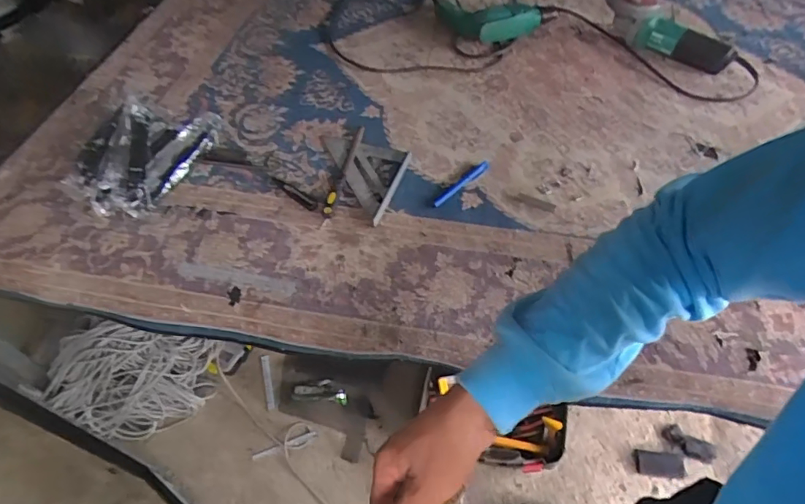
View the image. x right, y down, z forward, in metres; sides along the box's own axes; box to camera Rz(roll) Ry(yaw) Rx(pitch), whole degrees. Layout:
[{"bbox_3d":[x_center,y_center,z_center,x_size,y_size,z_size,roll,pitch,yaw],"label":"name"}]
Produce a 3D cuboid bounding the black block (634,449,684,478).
[{"bbox_3d":[0.668,0.550,1.303,0.125,0.010,0.058,5,67,3],"label":"black block"}]

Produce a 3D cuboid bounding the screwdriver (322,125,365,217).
[{"bbox_3d":[-0.101,-0.151,0.883,0.020,0.018,0.227,9,52,9],"label":"screwdriver"}]

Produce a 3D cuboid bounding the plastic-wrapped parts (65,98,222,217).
[{"bbox_3d":[-0.467,-0.179,0.882,0.201,0.077,0.253,22,55,18],"label":"plastic-wrapped parts"}]

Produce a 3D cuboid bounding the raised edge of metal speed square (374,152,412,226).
[{"bbox_3d":[-0.016,-0.111,0.859,0.012,0.009,0.177,14,53,12],"label":"raised edge of metal speed square"}]

